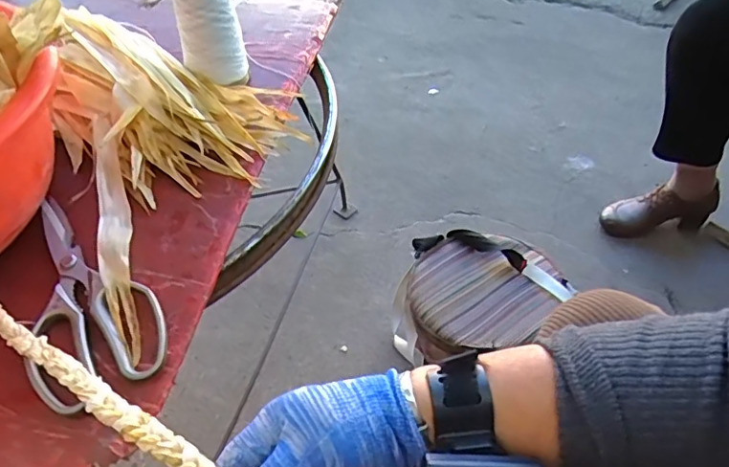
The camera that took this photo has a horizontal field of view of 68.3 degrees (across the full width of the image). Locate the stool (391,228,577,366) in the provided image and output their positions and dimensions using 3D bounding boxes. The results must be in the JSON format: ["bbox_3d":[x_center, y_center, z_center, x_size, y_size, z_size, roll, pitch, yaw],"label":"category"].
[{"bbox_3d":[0.188,0.132,0.892,0.264,0.174,0.228,-3,49,-2],"label":"stool"}]

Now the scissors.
[{"bbox_3d":[-0.234,0.044,0.436,0.097,0.020,0.205,-28,54,-22],"label":"scissors"}]

